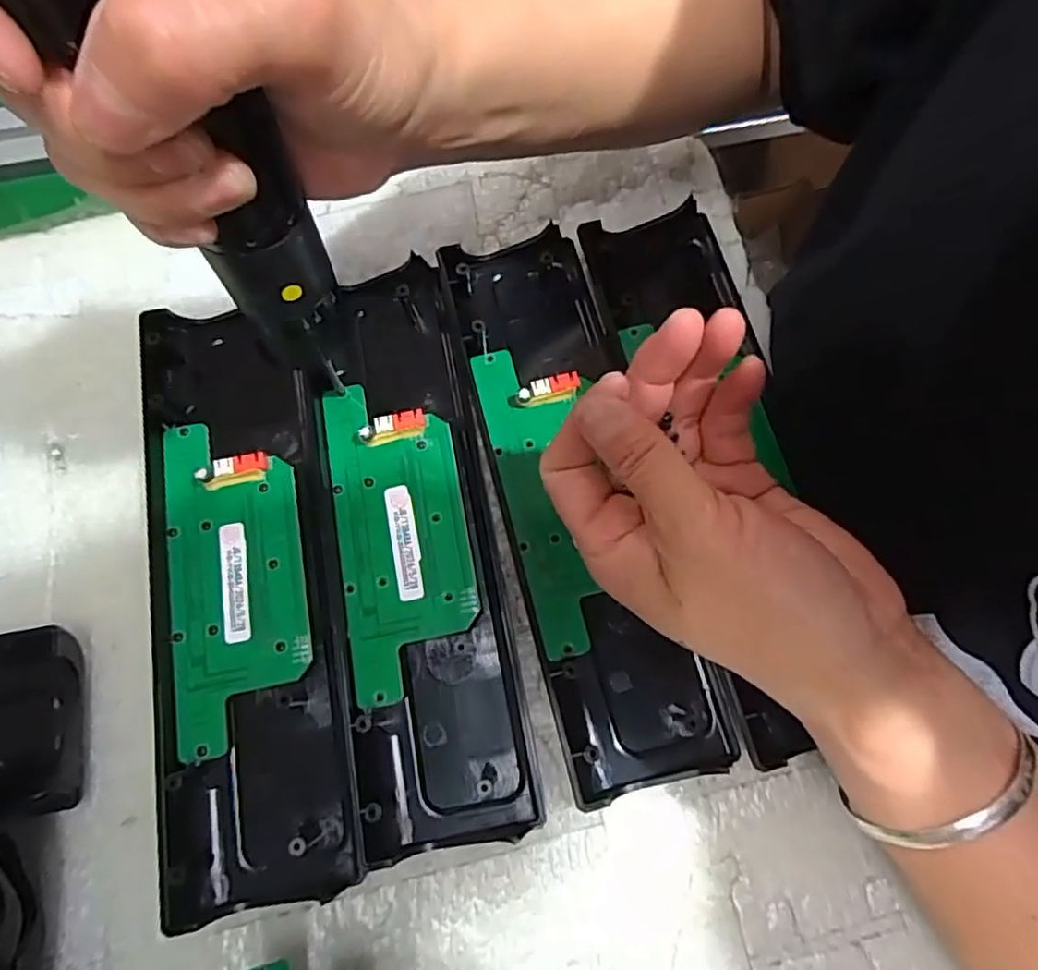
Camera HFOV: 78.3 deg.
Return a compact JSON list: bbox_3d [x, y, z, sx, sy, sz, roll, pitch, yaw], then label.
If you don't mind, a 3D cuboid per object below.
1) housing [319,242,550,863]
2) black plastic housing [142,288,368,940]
[{"bbox_3d":[-0.045,0.018,0.273,0.067,0.014,0.243,-9,74,-3],"label":"housing"},{"bbox_3d":[-0.117,0.039,0.261,0.071,0.025,0.237,-11,74,-4],"label":"black plastic housing"}]

